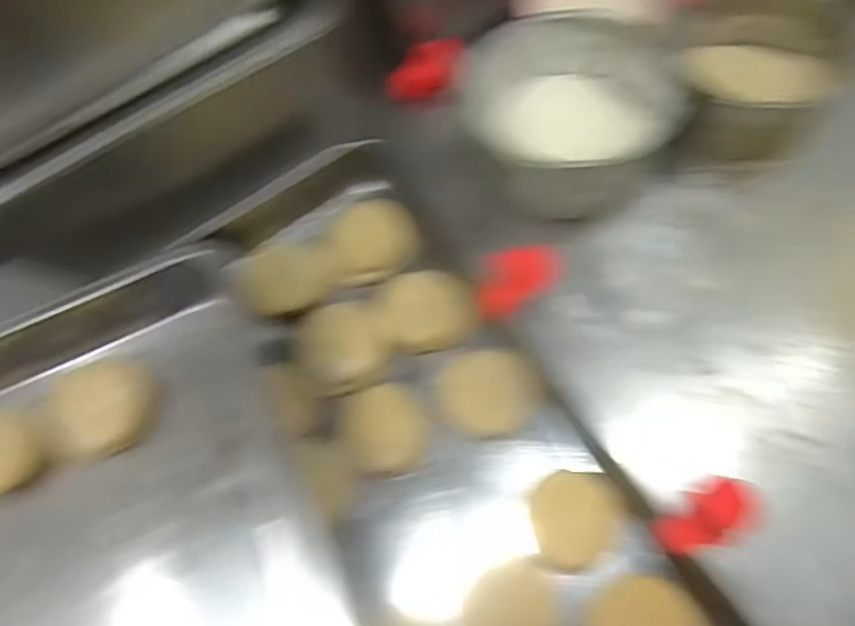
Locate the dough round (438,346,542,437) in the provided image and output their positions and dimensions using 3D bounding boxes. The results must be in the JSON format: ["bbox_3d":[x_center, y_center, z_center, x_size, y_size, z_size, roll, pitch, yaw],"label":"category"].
[{"bbox_3d":[0.045,0.057,0.445,0.071,0.016,0.059,-1,66,8],"label":"dough round"}]

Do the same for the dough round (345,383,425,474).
[{"bbox_3d":[-0.030,0.082,0.438,0.053,0.021,0.058,-3,65,7],"label":"dough round"}]

